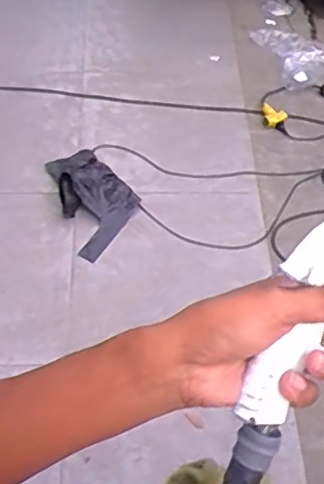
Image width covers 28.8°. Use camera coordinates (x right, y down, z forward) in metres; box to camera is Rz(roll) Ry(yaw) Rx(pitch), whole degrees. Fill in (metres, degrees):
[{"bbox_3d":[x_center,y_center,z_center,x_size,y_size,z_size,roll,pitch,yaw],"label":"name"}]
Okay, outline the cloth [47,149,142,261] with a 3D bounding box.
[{"bbox_3d":[-0.196,-0.143,1.941,0.230,0.103,0.355,-20,55,-9],"label":"cloth"}]

